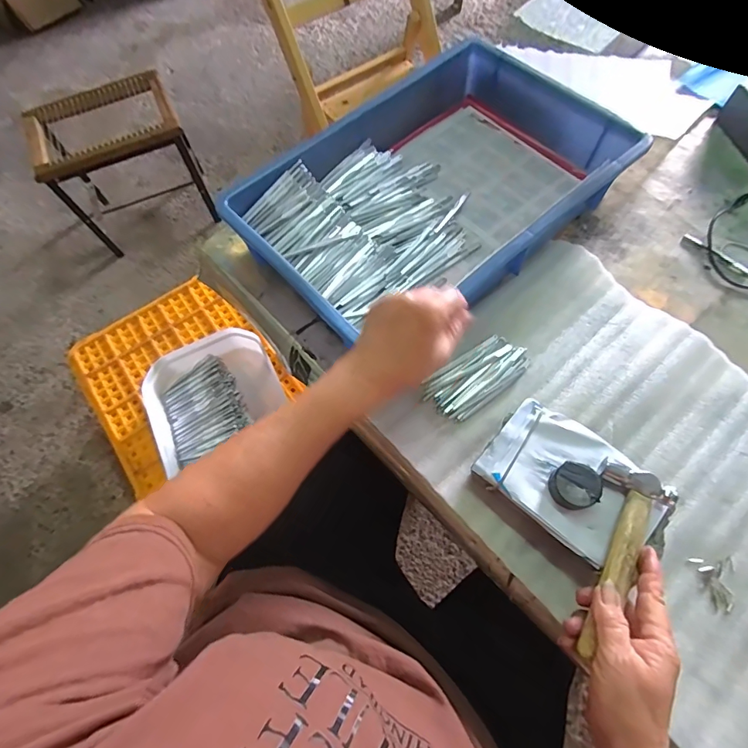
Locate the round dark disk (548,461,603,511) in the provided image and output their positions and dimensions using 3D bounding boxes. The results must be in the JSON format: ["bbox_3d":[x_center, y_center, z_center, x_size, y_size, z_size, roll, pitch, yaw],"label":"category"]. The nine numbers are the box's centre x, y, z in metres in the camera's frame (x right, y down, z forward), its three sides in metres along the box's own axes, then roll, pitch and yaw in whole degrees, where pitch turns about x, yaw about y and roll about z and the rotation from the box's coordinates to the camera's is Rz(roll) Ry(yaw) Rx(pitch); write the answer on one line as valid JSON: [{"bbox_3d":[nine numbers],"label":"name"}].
[{"bbox_3d":[0.176,0.098,0.380,0.039,0.017,0.038,-1,67,3],"label":"round dark disk"}]

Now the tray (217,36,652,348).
[{"bbox_3d":[0.077,-0.221,0.541,0.435,0.089,0.282,-40,70,-13],"label":"tray"}]

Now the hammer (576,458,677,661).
[{"bbox_3d":[0.199,0.150,0.357,0.058,0.015,0.154,25,69,15],"label":"hammer"}]

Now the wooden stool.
[{"bbox_3d":[-0.671,-0.550,1.173,0.373,0.320,0.280,-29,68,-9],"label":"wooden stool"}]

